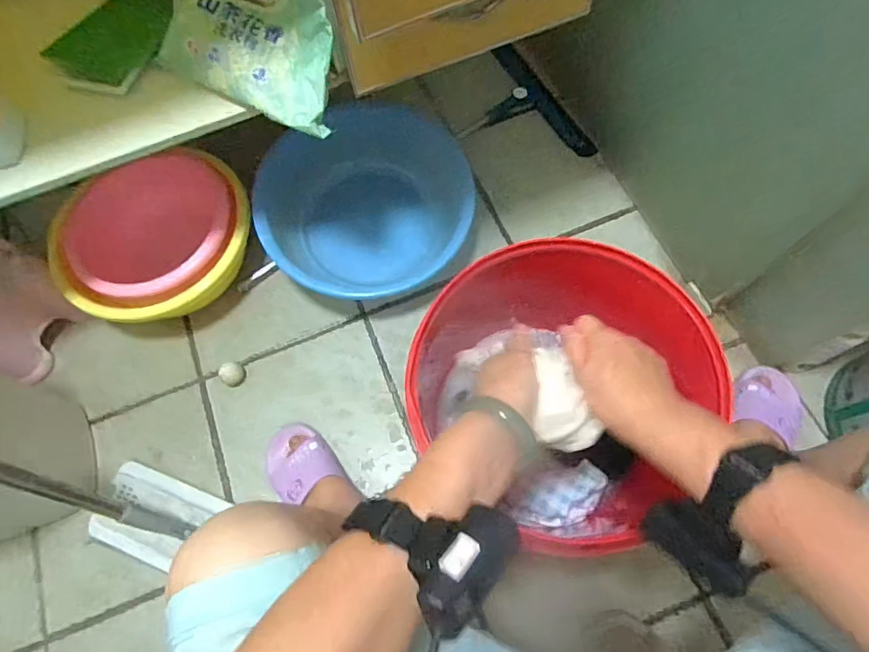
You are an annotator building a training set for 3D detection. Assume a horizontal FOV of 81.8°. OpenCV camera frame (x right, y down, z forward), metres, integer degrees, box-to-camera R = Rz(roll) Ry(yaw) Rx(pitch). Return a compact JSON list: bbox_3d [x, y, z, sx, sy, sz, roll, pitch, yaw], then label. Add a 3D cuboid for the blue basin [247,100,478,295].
[{"bbox_3d":[-0.122,-0.231,0.909,0.374,0.119,0.324,-15,69,-3],"label":"blue basin"}]

